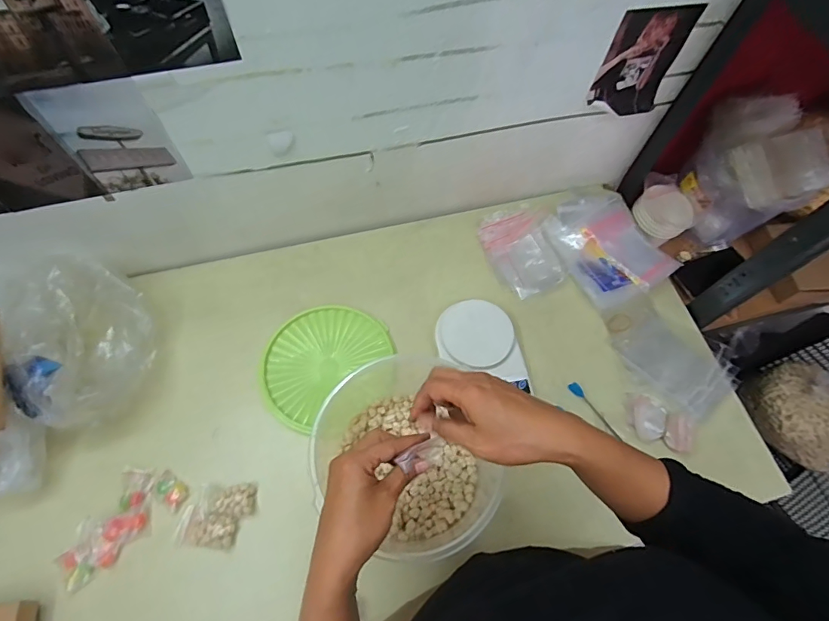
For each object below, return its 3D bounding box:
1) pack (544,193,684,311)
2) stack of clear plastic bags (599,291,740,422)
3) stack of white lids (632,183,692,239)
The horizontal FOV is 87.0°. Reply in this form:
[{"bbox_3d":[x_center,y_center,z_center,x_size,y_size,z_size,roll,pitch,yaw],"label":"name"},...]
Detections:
[{"bbox_3d":[0.347,-0.112,0.776,0.170,0.047,0.196,-21,67,-12],"label":"pack"},{"bbox_3d":[0.406,0.067,0.710,0.217,0.022,0.124,40,77,18],"label":"stack of clear plastic bags"},{"bbox_3d":[0.482,-0.191,0.841,0.103,0.040,0.094,42,70,16],"label":"stack of white lids"}]

